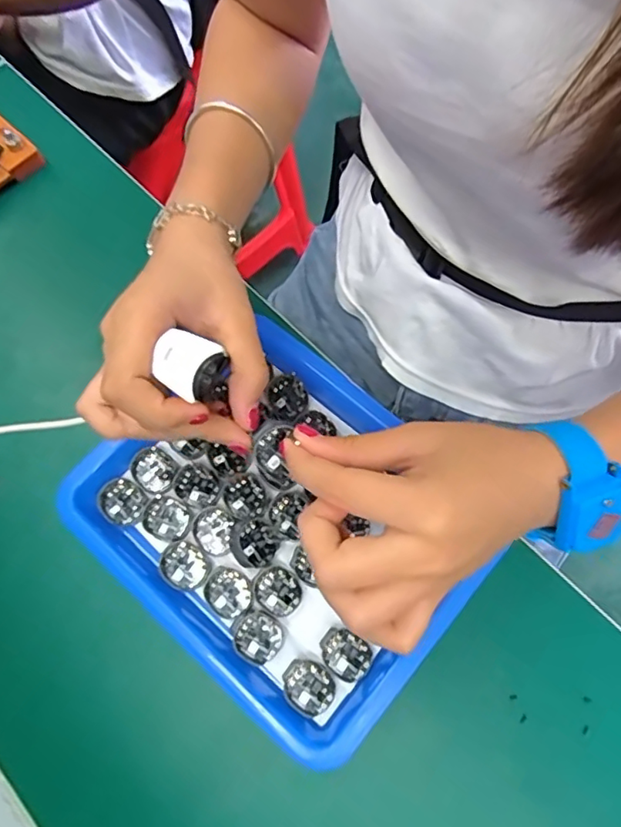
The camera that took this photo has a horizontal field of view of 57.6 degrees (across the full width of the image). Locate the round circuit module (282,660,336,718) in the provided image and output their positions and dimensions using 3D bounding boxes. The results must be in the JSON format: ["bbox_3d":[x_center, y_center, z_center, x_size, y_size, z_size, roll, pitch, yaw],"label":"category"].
[{"bbox_3d":[-0.001,0.148,0.307,0.029,0.009,0.025,32,73,13],"label":"round circuit module"}]

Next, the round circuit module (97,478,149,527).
[{"bbox_3d":[-0.114,0.053,0.340,0.028,0.004,0.025,28,72,12],"label":"round circuit module"}]

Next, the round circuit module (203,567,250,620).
[{"bbox_3d":[-0.047,0.102,0.322,0.026,0.004,0.024,-1,69,1],"label":"round circuit module"}]

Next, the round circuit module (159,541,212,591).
[{"bbox_3d":[-0.073,0.089,0.328,0.028,0.005,0.025,29,72,12],"label":"round circuit module"}]

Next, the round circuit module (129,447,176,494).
[{"bbox_3d":[-0.096,0.035,0.347,0.028,0.004,0.025,30,72,12],"label":"round circuit module"}]

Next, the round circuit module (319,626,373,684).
[{"bbox_3d":[0.019,0.133,0.313,0.029,0.008,0.022,32,73,13],"label":"round circuit module"}]

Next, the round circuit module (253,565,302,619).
[{"bbox_3d":[-0.019,0.101,0.322,0.028,0.004,0.024,32,73,13],"label":"round circuit module"}]

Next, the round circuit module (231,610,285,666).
[{"bbox_3d":[-0.029,0.125,0.315,0.025,0.013,0.025,-1,69,1],"label":"round circuit module"}]

